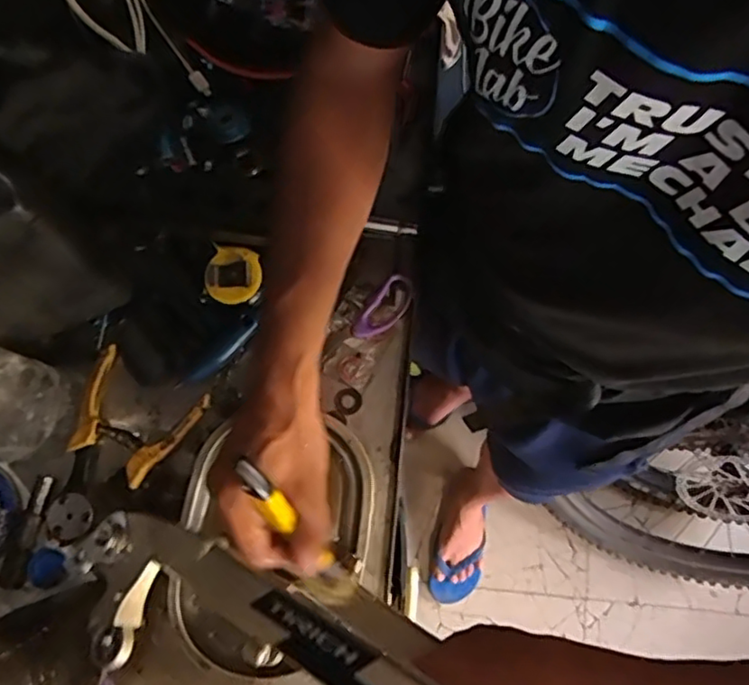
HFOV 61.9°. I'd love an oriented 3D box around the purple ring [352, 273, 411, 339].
[{"bbox_3d":[0.008,-0.030,0.568,0.031,0.011,0.068,41,92,10],"label":"purple ring"}]

